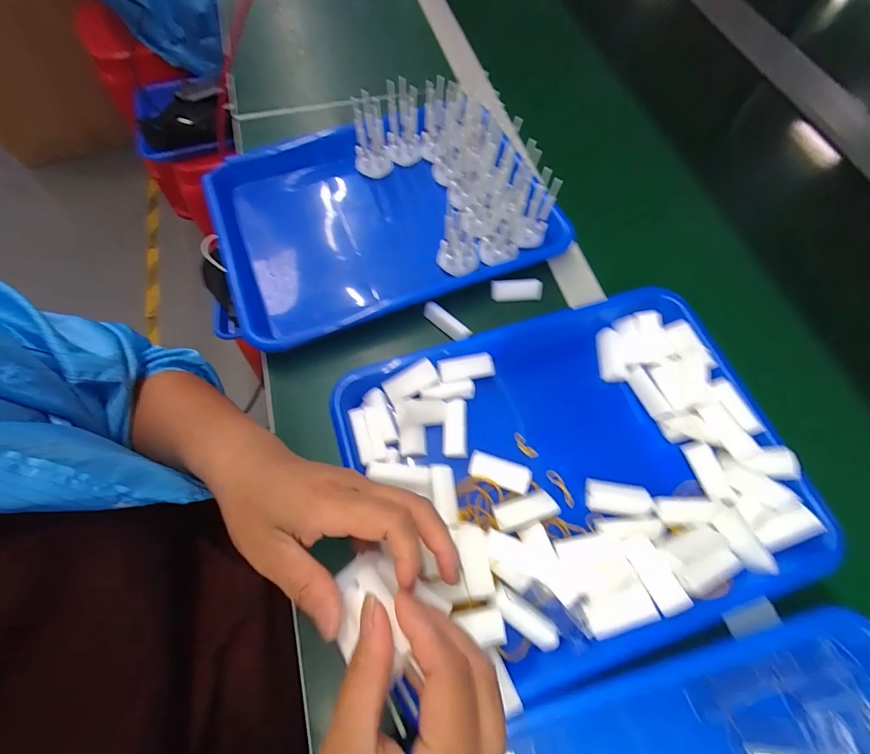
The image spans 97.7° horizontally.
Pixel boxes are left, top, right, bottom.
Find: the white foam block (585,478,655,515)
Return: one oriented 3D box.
[{"bbox_3d":[0.143,0.095,0.298,0.047,0.010,0.023,8,67,2],"label":"white foam block"}]

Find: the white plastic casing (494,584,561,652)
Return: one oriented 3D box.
[{"bbox_3d":[0.061,0.165,0.258,0.049,0.013,0.017,34,71,12],"label":"white plastic casing"}]

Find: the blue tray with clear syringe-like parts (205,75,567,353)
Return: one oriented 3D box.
[{"bbox_3d":[-0.056,-0.169,0.398,0.330,0.086,0.240,-20,69,-10],"label":"blue tray with clear syringe-like parts"}]

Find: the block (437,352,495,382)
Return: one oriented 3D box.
[{"bbox_3d":[0.027,-0.008,0.330,0.048,0.008,0.021,-10,87,-6],"label":"block"}]

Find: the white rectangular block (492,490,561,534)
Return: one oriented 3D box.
[{"bbox_3d":[0.069,0.103,0.290,0.047,0.009,0.022,-16,50,-6],"label":"white rectangular block"}]

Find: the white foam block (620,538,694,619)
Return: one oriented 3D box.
[{"bbox_3d":[0.152,0.136,0.261,0.020,0.010,0.049,-20,69,-10],"label":"white foam block"}]

